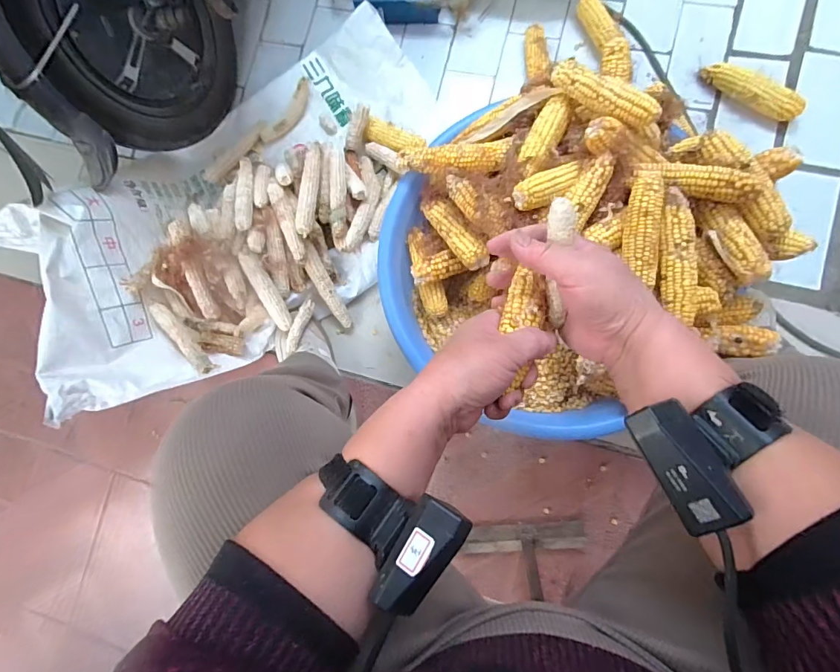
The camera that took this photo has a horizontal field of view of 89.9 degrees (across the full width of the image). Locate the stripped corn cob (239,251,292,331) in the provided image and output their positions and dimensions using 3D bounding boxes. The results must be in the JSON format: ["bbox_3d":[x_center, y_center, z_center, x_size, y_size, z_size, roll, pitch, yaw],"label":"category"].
[{"bbox_3d":[-0.259,-0.075,0.712,0.027,0.028,0.144,-24,108,7],"label":"stripped corn cob"}]

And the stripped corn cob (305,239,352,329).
[{"bbox_3d":[-0.167,-0.087,0.750,0.029,0.030,0.161,-23,105,7],"label":"stripped corn cob"}]

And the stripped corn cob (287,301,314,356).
[{"bbox_3d":[-0.213,-0.017,0.742,0.022,0.019,0.101,17,76,10],"label":"stripped corn cob"}]

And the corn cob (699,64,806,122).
[{"bbox_3d":[0.564,-0.419,0.721,0.169,0.041,0.040,37,90,9],"label":"corn cob"}]

